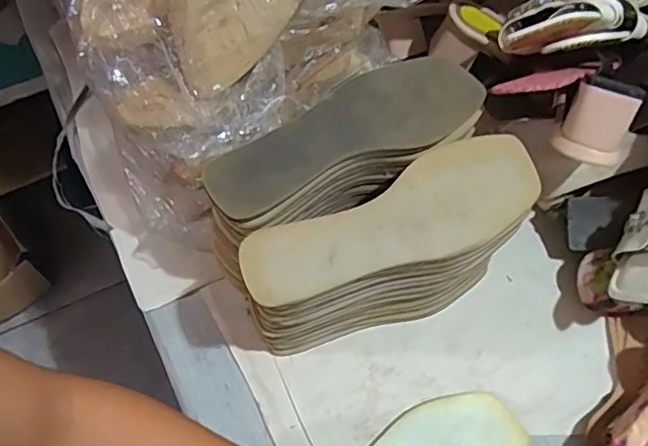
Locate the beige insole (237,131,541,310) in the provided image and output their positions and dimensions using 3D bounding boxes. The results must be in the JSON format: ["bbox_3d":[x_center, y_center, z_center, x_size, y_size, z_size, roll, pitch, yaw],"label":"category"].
[{"bbox_3d":[0.057,-0.002,0.437,0.239,0.017,0.080,-26,66,-15],"label":"beige insole"}]

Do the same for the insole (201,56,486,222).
[{"bbox_3d":[0.016,-0.076,0.468,0.232,0.013,0.077,-24,64,-15],"label":"insole"}]

